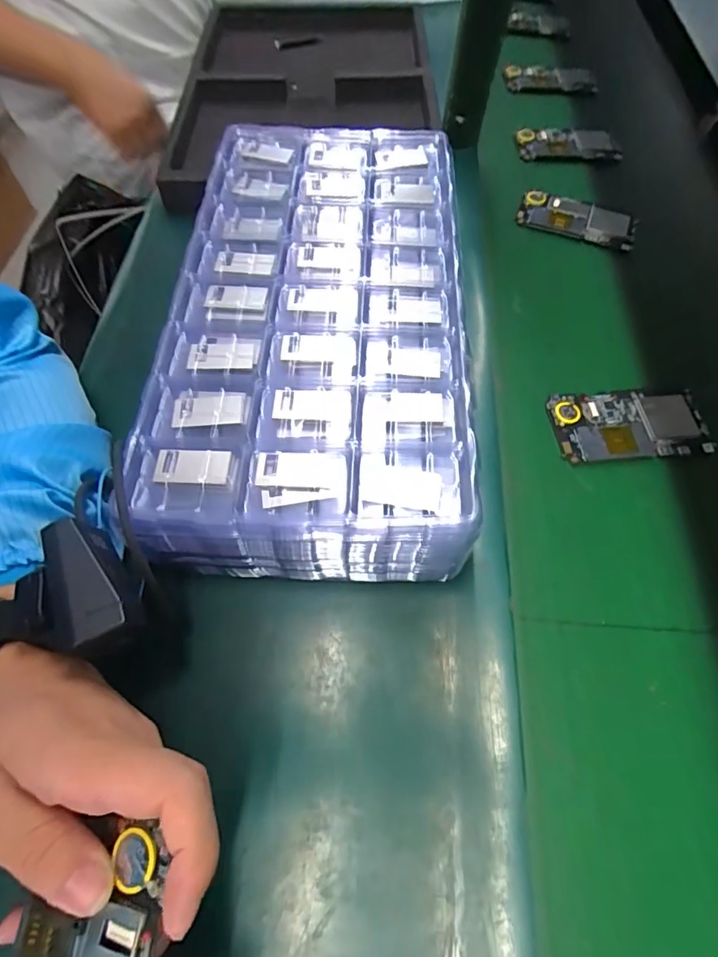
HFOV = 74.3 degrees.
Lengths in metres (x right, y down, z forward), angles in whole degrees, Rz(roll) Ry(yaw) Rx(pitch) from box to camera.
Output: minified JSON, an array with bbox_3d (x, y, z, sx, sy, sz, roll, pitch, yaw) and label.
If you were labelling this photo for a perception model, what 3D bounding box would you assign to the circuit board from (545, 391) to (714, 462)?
[{"bbox_3d":[0.222,-0.045,0.388,0.125,0.011,0.064,-1,59,-5],"label":"circuit board"}]

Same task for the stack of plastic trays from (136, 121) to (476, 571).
[{"bbox_3d":[-0.032,-0.124,0.380,0.204,0.091,0.400,3,62,-1],"label":"stack of plastic trays"}]

